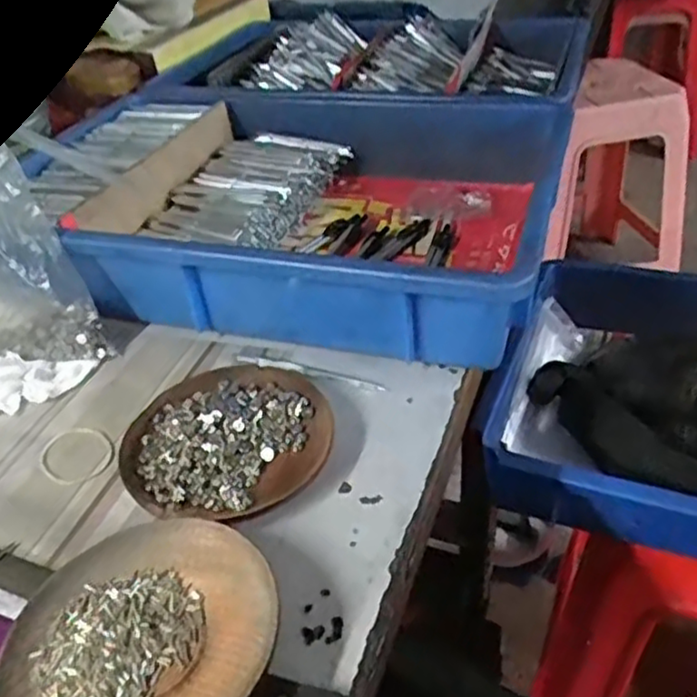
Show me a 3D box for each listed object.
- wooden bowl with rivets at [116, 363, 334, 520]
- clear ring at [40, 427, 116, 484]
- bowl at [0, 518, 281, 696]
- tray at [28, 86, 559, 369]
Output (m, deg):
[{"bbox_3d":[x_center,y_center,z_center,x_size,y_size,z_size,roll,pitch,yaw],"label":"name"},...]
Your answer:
[{"bbox_3d":[-0.066,0.050,0.386,0.111,0.017,0.112,-3,38,2],"label":"wooden bowl with rivets"},{"bbox_3d":[-0.158,0.062,0.401,0.052,0.004,0.040,26,48,33],"label":"clear ring"},{"bbox_3d":[-0.091,0.121,0.292,0.121,0.025,0.110,-3,38,2],"label":"bowl"},{"bbox_3d":[-0.053,-0.128,0.554,0.411,0.073,0.299,10,40,18],"label":"tray"}]

